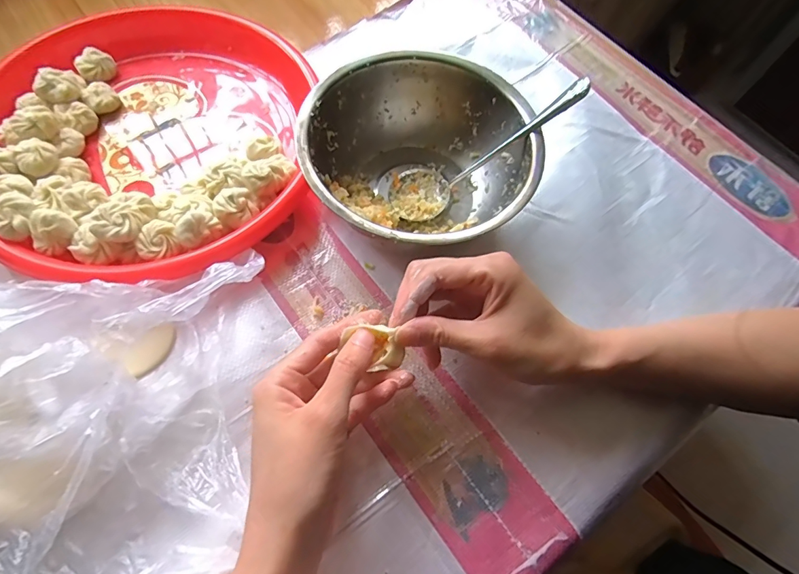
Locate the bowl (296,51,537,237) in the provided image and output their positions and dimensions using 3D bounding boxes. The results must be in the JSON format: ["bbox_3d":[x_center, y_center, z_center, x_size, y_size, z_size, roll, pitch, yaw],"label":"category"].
[{"bbox_3d":[0.016,-0.102,0.355,0.174,0.074,0.172,1,65,-3],"label":"bowl"}]

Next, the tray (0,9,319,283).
[{"bbox_3d":[-0.219,-0.140,0.372,0.275,0.043,0.304,3,65,-2],"label":"tray"}]

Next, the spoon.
[{"bbox_3d":[0.071,-0.110,0.357,0.177,0.054,0.052,-31,64,27],"label":"spoon"}]

